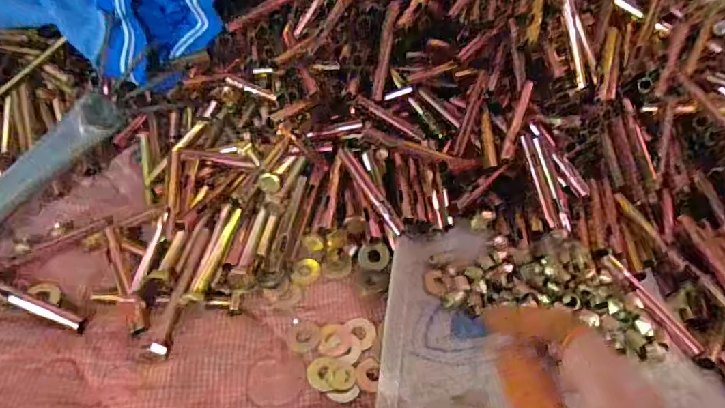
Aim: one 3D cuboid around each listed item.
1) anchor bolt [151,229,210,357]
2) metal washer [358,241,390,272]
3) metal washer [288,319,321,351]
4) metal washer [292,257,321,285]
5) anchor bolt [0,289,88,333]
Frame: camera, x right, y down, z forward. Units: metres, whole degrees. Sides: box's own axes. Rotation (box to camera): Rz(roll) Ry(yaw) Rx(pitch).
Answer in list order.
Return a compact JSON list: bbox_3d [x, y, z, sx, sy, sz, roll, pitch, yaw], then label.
[{"bbox_3d":[-0.127,0.059,0.348,0.010,0.007,0.103,4,45,1],"label":"anchor bolt"},{"bbox_3d":[0.009,0.042,0.390,0.024,0.004,0.026,1,52,7],"label":"metal washer"},{"bbox_3d":[-0.040,0.090,0.336,0.021,0.004,0.024,6,45,2],"label":"metal washer"},{"bbox_3d":[-0.043,0.051,0.378,0.022,0.004,0.023,2,45,-2],"label":"metal washer"},{"bbox_3d":[-0.226,0.069,0.334,0.085,0.013,0.009,15,46,12],"label":"anchor bolt"}]

